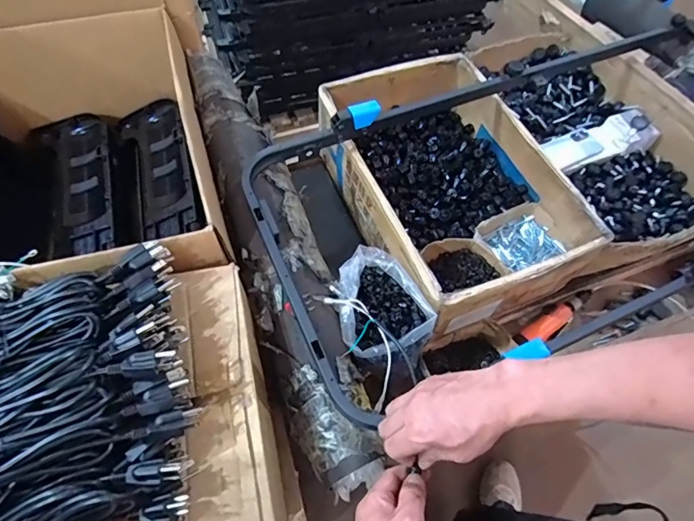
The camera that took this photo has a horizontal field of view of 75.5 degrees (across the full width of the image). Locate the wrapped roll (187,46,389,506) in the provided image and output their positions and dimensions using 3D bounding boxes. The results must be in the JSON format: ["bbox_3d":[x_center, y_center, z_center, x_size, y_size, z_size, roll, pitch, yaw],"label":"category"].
[{"bbox_3d":[-0.131,-0.071,0.746,0.133,0.083,0.864,-18,63,-12],"label":"wrapped roll"}]

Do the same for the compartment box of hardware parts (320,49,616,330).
[{"bbox_3d":[0.195,-0.157,0.887,0.357,0.151,0.529,-19,63,-12],"label":"compartment box of hardware parts"}]

